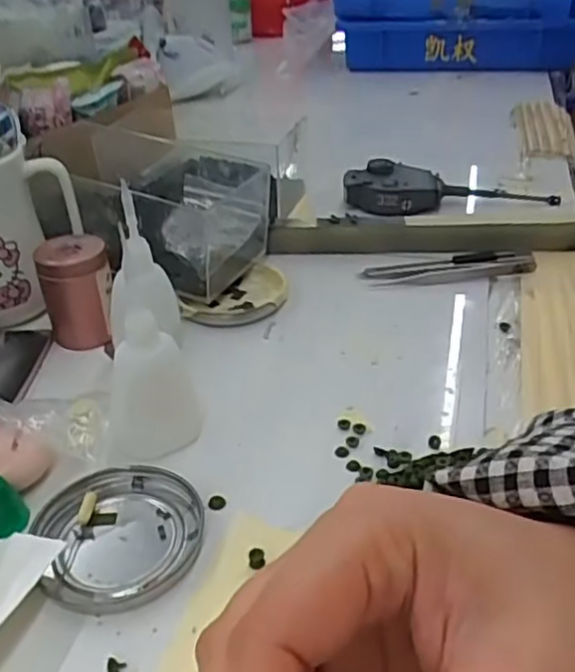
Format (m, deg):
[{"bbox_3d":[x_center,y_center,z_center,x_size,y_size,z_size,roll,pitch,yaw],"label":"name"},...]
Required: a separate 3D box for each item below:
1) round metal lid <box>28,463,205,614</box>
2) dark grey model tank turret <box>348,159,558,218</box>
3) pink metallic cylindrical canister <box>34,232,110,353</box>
[{"bbox_3d":[-0.077,0.091,0.324,0.073,0.009,0.074,-1,34,1],"label":"round metal lid"},{"bbox_3d":[0.146,-0.132,0.621,0.189,0.031,0.048,2,34,5],"label":"dark grey model tank turret"},{"bbox_3d":[-0.138,-0.028,0.458,0.043,0.069,0.036,-12,35,-15],"label":"pink metallic cylindrical canister"}]

